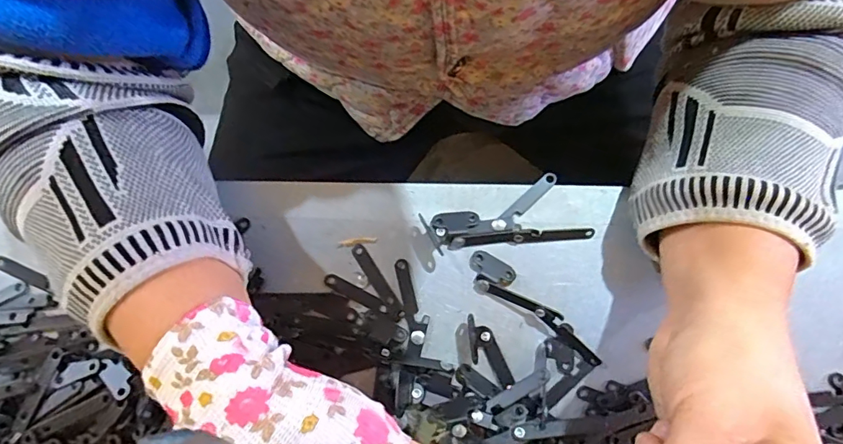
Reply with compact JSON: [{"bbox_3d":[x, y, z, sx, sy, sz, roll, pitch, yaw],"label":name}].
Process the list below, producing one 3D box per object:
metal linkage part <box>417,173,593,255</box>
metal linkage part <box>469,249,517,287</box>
[{"bbox_3d":[0.052,-0.003,0.311,0.099,0.007,0.042,-10,83,-1],"label":"metal linkage part"},{"bbox_3d":[0.044,0.029,0.306,0.029,0.006,0.014,29,80,6],"label":"metal linkage part"}]

